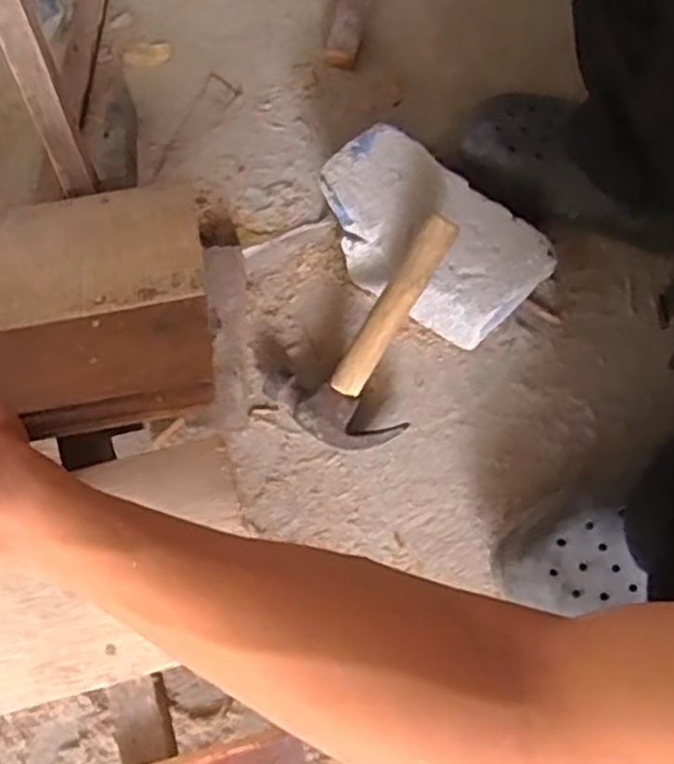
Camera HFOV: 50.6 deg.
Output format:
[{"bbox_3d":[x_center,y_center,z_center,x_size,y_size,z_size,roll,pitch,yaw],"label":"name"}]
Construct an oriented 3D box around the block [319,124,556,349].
[{"bbox_3d":[0.079,-0.127,0.665,0.208,0.080,0.116,37,76,8],"label":"block"}]

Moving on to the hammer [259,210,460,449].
[{"bbox_3d":[0.040,-0.044,0.627,0.124,0.043,0.215,35,99,7],"label":"hammer"}]

